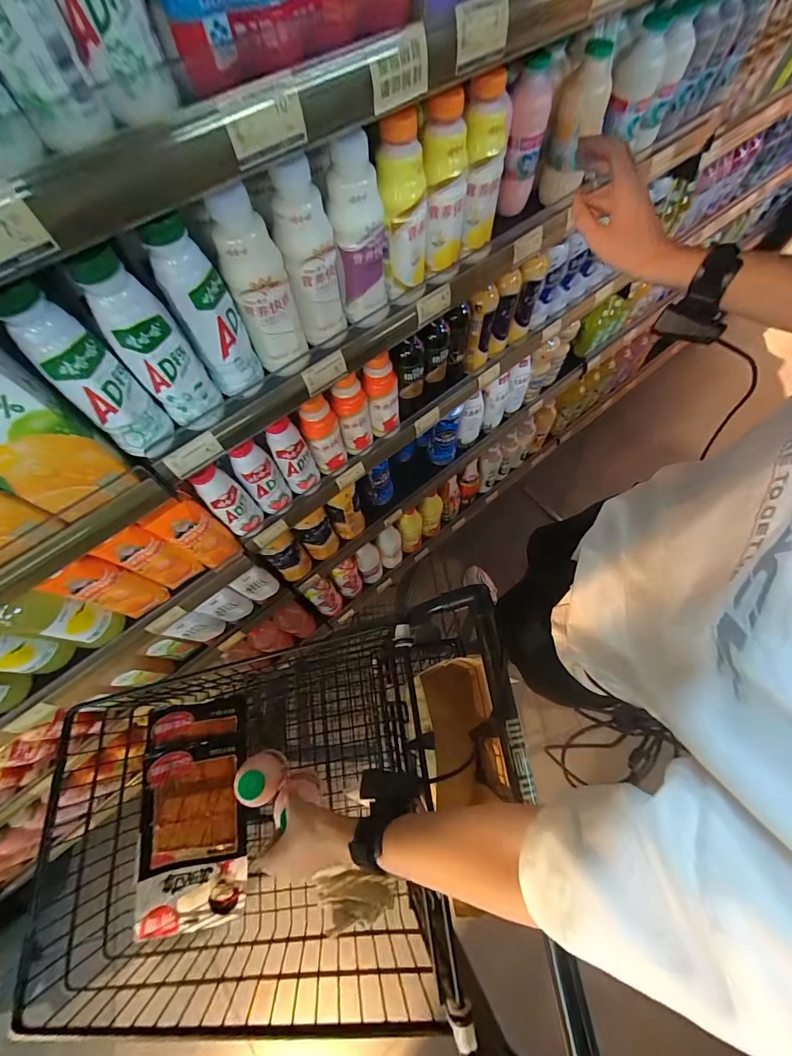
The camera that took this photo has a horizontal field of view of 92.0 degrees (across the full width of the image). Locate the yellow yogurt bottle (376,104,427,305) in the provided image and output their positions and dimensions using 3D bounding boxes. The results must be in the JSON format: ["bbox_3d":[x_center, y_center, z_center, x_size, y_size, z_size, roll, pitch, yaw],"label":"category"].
[{"bbox_3d":[0.010,-0.378,0.465,0.055,0.192,0.051,-1,67,2],"label":"yellow yogurt bottle"}]

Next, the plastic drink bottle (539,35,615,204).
[{"bbox_3d":[0.262,-0.586,0.561,0.068,0.160,0.052,25,58,12],"label":"plastic drink bottle"}]

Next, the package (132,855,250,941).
[{"bbox_3d":[-0.331,0.595,0.617,0.171,0.021,0.075,-10,67,-2],"label":"package"}]

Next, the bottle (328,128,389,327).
[{"bbox_3d":[-0.043,-0.344,0.454,0.059,0.187,0.054,-6,67,0],"label":"bottle"}]

